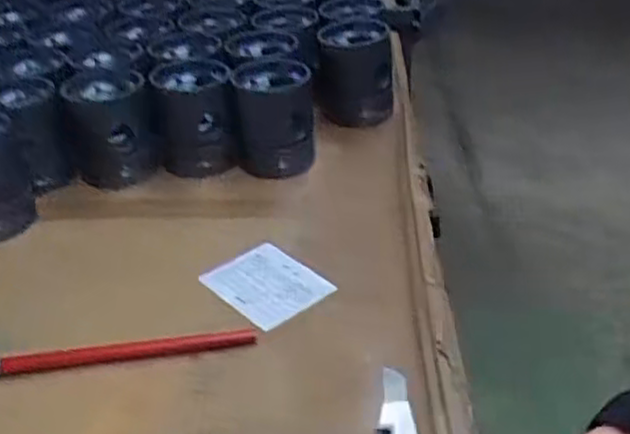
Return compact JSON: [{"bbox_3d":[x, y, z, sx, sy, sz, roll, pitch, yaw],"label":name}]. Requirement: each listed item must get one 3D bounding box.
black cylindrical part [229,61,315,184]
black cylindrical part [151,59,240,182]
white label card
[{"bbox_3d":[-0.049,-0.120,0.923,0.092,0.115,0.092,-4,32,-4],"label":"black cylindrical part"},{"bbox_3d":[-0.145,-0.114,0.920,0.094,0.108,0.101,-6,32,-7],"label":"black cylindrical part"},{"bbox_3d":[-0.048,0.063,0.723,0.081,0.008,0.114,-30,41,-30],"label":"white label card"}]

